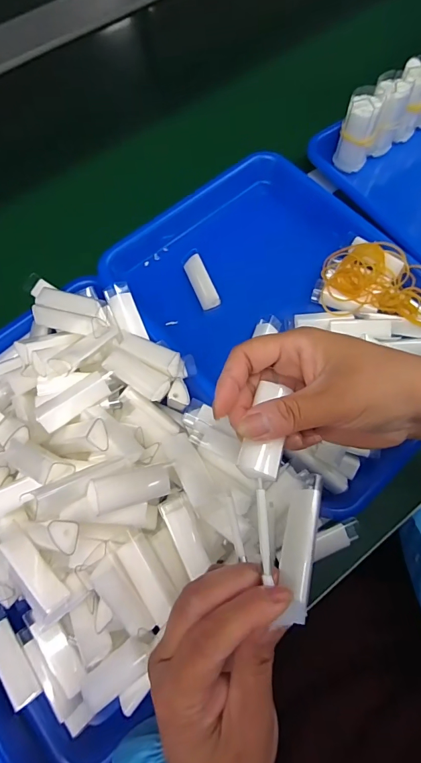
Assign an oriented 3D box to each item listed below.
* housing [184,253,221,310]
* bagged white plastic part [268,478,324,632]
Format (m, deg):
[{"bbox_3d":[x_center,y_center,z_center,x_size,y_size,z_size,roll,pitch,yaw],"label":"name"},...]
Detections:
[{"bbox_3d":[-0.009,-0.101,0.397,0.019,0.016,0.057,-22,72,-7],"label":"housing"},{"bbox_3d":[0.047,0.084,0.204,0.016,0.013,0.070,12,59,5],"label":"bagged white plastic part"}]

